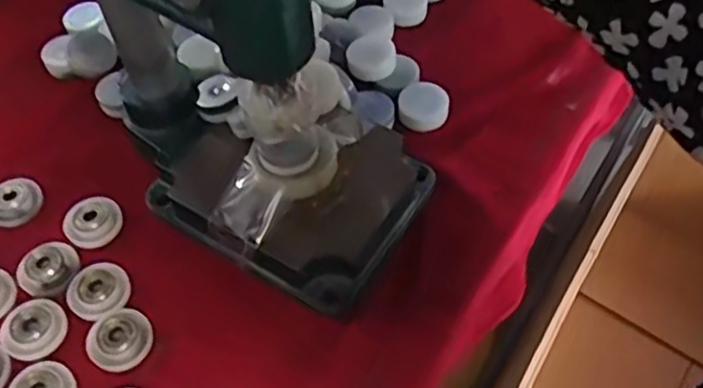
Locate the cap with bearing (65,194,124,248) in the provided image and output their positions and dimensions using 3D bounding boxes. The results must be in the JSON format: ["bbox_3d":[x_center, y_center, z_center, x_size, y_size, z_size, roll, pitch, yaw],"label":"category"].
[{"bbox_3d":[-0.156,0.016,0.405,0.033,0.013,0.027,-37,61,-23],"label":"cap with bearing"}]

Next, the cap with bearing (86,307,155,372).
[{"bbox_3d":[-0.125,0.078,0.361,0.033,0.008,0.033,0,54,1],"label":"cap with bearing"}]

